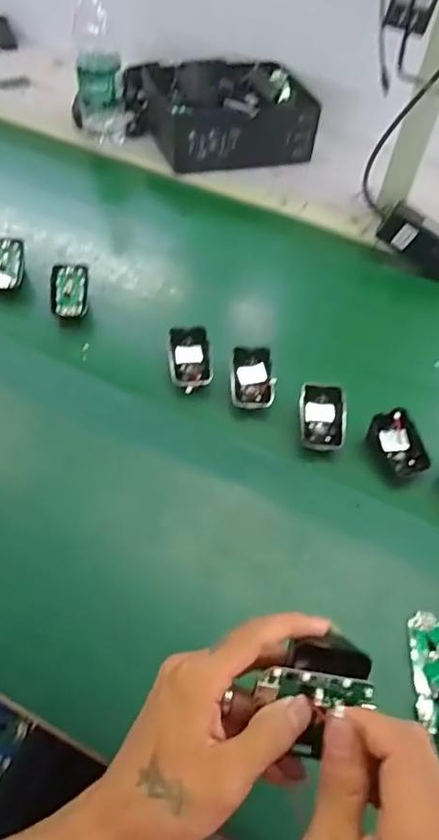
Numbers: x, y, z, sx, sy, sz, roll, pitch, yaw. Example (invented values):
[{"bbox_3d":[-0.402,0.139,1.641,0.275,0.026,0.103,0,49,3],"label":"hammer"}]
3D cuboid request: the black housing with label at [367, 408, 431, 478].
[{"bbox_3d":[0.181,0.028,0.547,0.047,0.040,0.065,-15,56,-14],"label":"black housing with label"}]

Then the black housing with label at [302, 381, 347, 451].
[{"bbox_3d":[0.106,0.001,0.561,0.046,0.039,0.065,5,54,0],"label":"black housing with label"}]

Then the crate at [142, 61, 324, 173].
[{"bbox_3d":[0.023,-0.495,0.877,0.250,0.095,0.181,-15,56,-14],"label":"crate"}]

